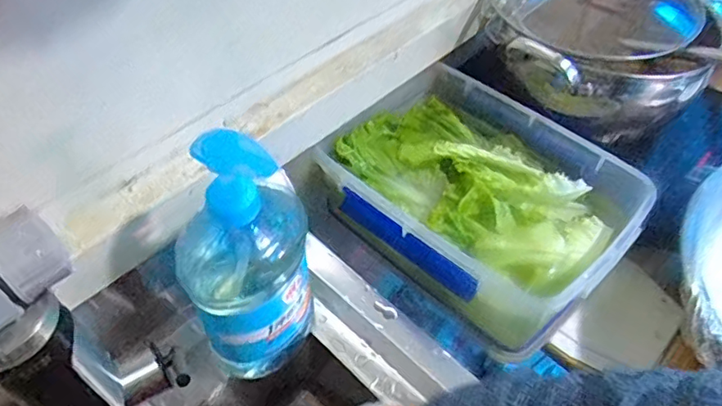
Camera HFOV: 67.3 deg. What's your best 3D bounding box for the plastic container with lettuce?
[{"bbox_3d":[0.109,-0.010,0.593,0.332,0.107,0.219,36,58,23],"label":"plastic container with lettuce"}]

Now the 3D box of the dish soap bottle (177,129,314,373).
[{"bbox_3d":[-0.084,0.036,0.408,0.096,0.206,0.095,-8,52,-9],"label":"dish soap bottle"}]

